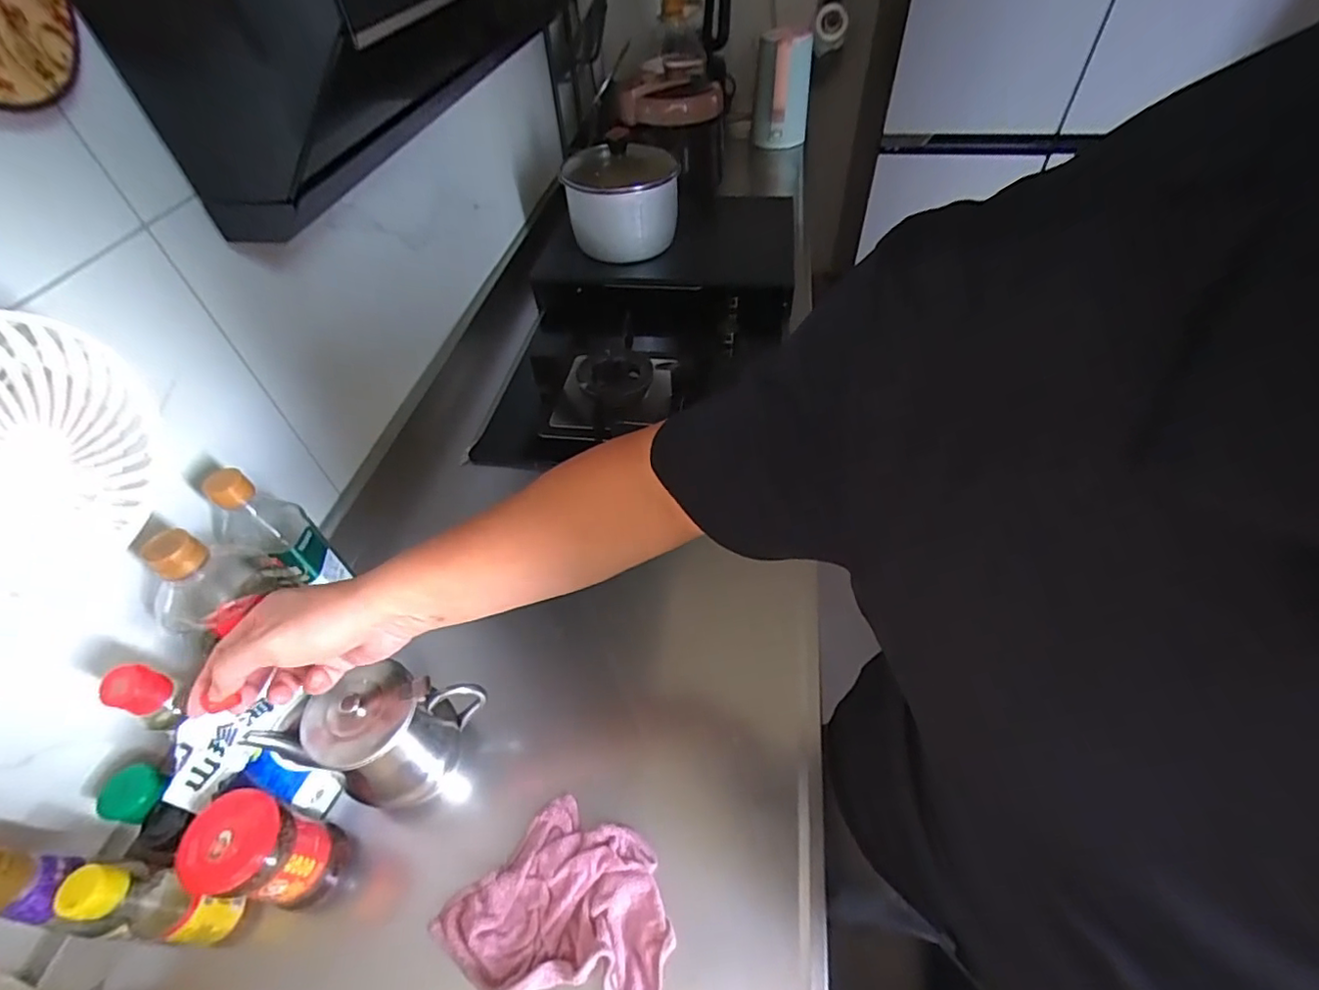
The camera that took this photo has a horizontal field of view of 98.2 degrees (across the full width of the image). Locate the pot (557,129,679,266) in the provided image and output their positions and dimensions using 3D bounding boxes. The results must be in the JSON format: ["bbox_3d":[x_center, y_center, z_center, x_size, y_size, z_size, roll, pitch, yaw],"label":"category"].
[{"bbox_3d":[-0.069,-0.552,1.052,0.193,0.189,0.189,-2,49,2],"label":"pot"}]

